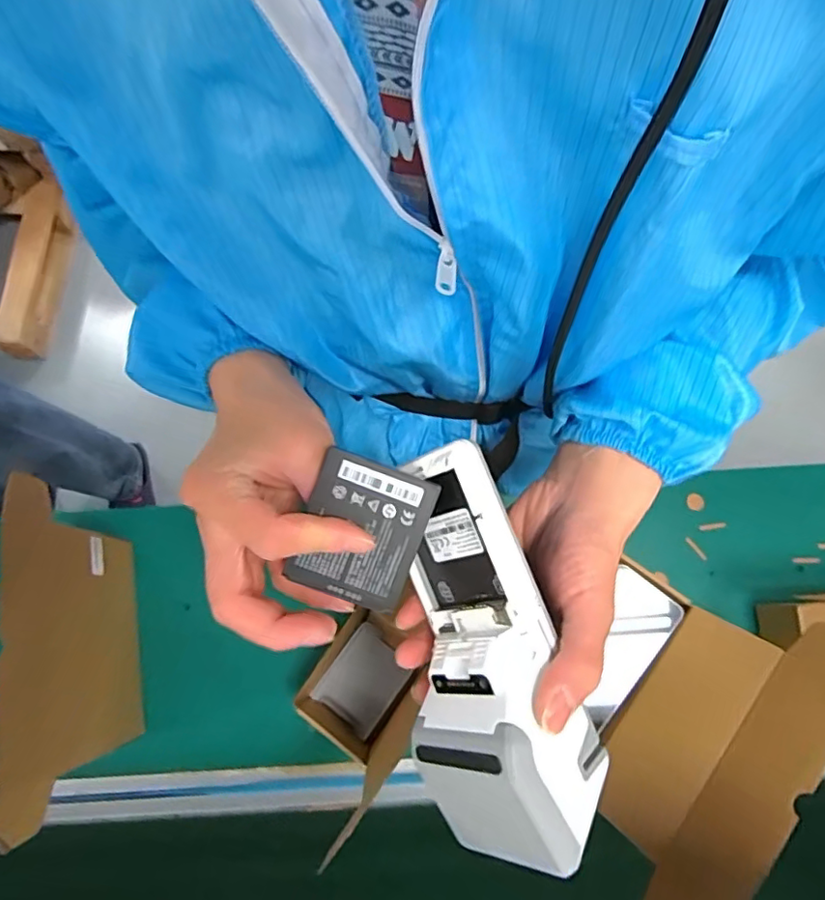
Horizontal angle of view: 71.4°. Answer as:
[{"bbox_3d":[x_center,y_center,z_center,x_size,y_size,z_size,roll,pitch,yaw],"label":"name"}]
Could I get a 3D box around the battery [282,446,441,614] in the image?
[{"bbox_3d":[-0.026,0.043,0.300,0.060,0.005,0.071,20,92,-2],"label":"battery"}]

